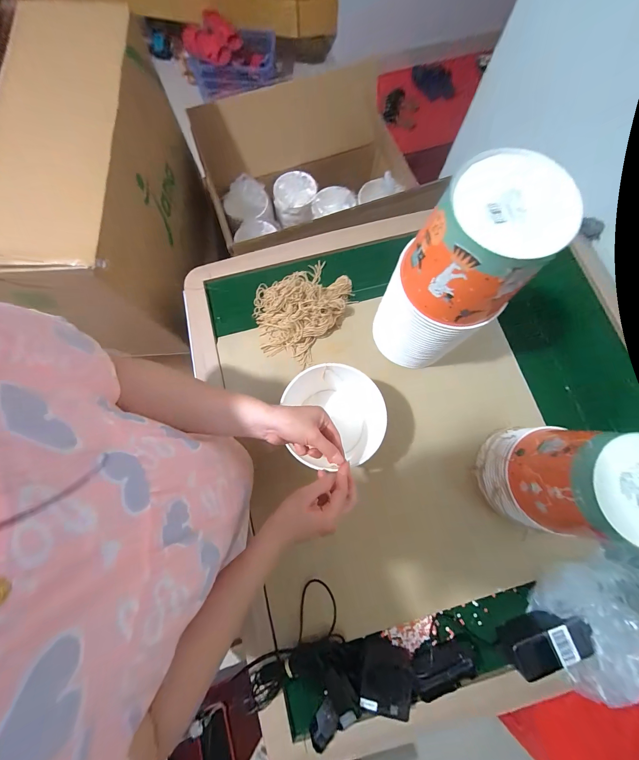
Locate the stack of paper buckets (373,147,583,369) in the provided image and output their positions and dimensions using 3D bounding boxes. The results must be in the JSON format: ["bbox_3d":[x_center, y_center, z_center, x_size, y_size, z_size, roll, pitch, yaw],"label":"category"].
[{"bbox_3d":[0.185,-0.137,0.436,0.146,0.313,0.134,29,78,6],"label":"stack of paper buckets"}]

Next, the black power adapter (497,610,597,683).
[{"bbox_3d":[0.368,0.425,0.464,0.131,0.042,0.065,-20,78,-5],"label":"black power adapter"}]

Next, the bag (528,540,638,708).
[{"bbox_3d":[0.513,0.384,0.459,0.288,0.071,0.192,-11,77,-3],"label":"bag"}]

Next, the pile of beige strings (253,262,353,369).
[{"bbox_3d":[-0.046,-0.161,0.605,0.187,0.048,0.238,33,79,7],"label":"pile of beige strings"}]

